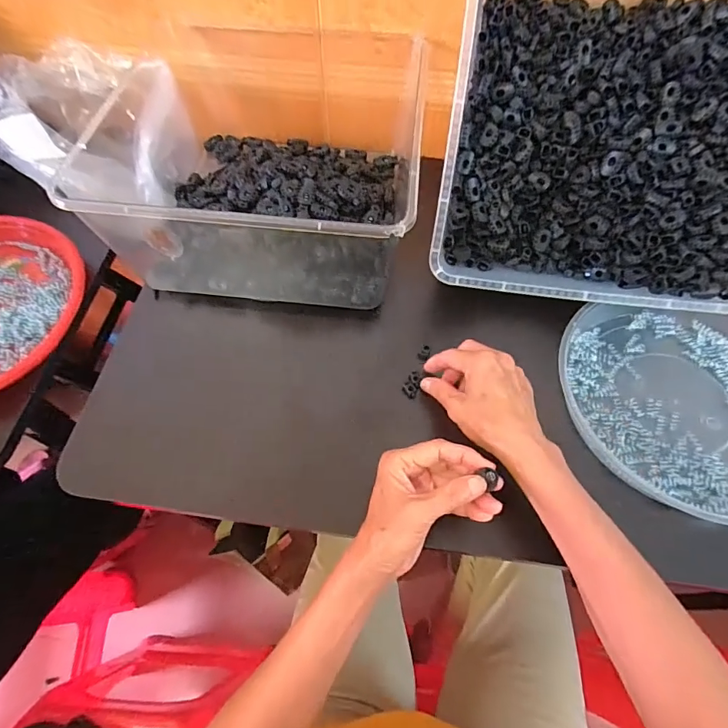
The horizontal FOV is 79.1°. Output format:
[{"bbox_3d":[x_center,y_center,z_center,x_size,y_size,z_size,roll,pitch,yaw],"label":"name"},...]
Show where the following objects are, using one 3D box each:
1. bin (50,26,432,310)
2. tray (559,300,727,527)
[{"bbox_3d":[-0.109,-0.219,0.488,0.317,0.138,0.314,6,61,3],"label":"bin"},{"bbox_3d":[0.299,0.033,0.403,0.229,0.038,0.211,0,61,-1],"label":"tray"}]

